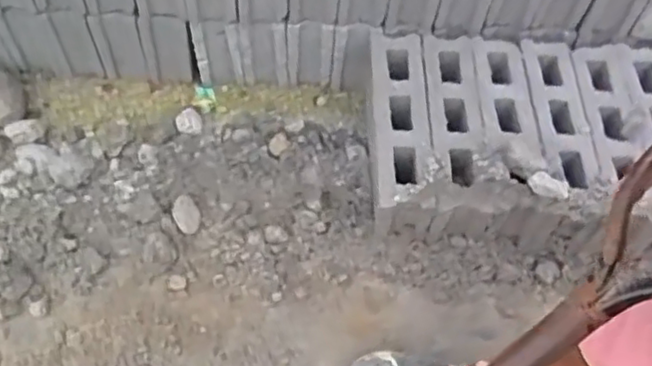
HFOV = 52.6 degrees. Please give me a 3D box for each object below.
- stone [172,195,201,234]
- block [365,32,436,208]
[{"bbox_3d":[-0.268,0.059,1.266,0.052,0.038,0.081,-15,60,-12],"label":"stone"},{"bbox_3d":[0.136,-0.093,1.302,0.101,0.194,0.398,2,58,-2],"label":"block"}]

